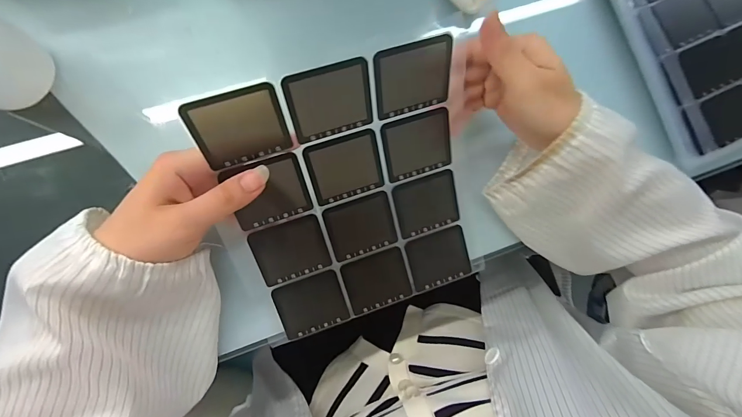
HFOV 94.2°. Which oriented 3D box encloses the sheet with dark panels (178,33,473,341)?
[{"bbox_3d":[-0.011,-0.003,0.265,0.170,0.024,0.199,-19,118,-9],"label":"sheet with dark panels"}]

